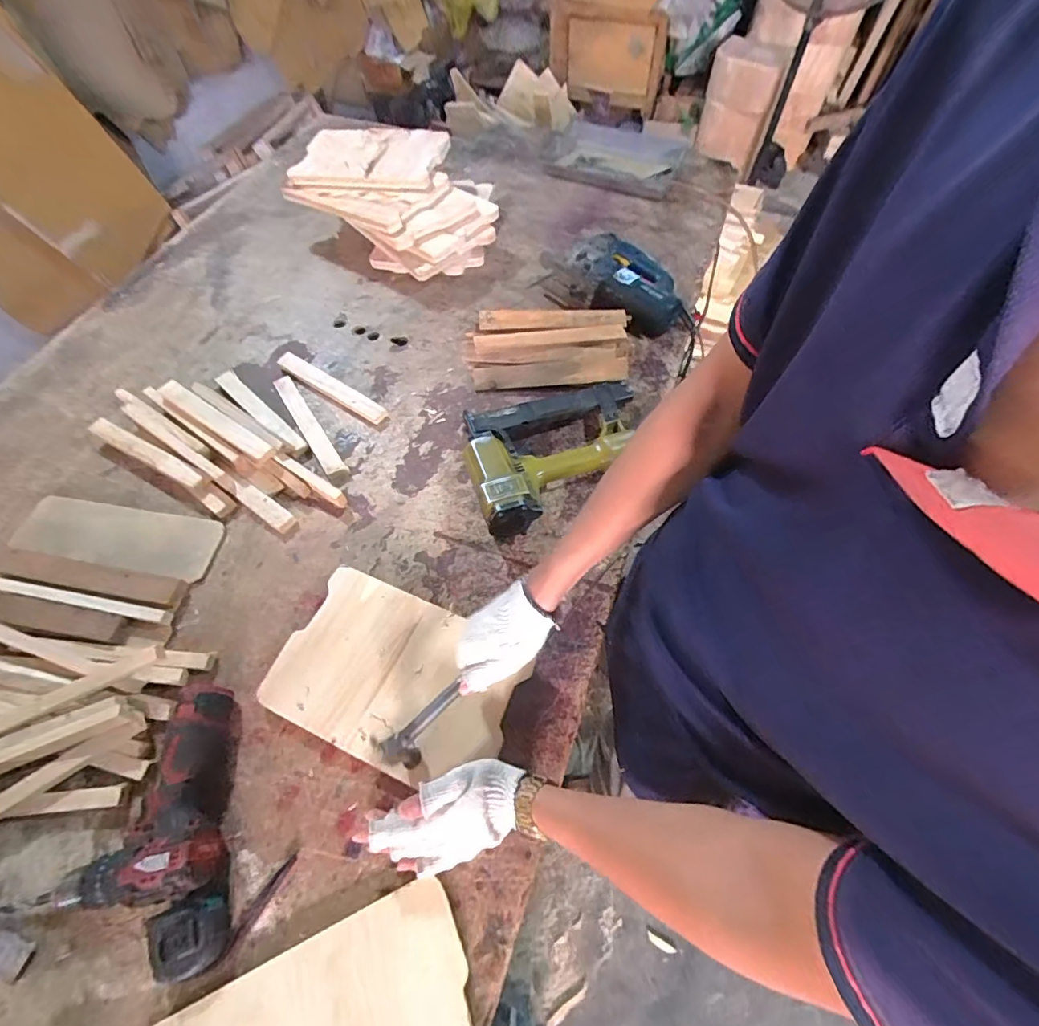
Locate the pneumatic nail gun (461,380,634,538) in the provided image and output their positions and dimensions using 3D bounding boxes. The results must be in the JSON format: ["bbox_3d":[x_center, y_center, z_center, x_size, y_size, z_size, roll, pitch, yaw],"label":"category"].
[{"bbox_3d":[0.060,-0.097,0.727,0.276,0.083,0.240,-13,61,-7],"label":"pneumatic nail gun"}]

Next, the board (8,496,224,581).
[{"bbox_3d":[-0.562,0.030,0.698,0.276,0.015,0.097,9,55,4],"label":"board"}]

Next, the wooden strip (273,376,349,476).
[{"bbox_3d":[-0.342,-0.143,0.799,0.032,0.018,0.231,-31,65,-16],"label":"wooden strip"}]

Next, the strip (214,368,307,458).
[{"bbox_3d":[-0.425,-0.168,0.805,0.247,0.021,0.032,40,68,20],"label":"strip"}]

